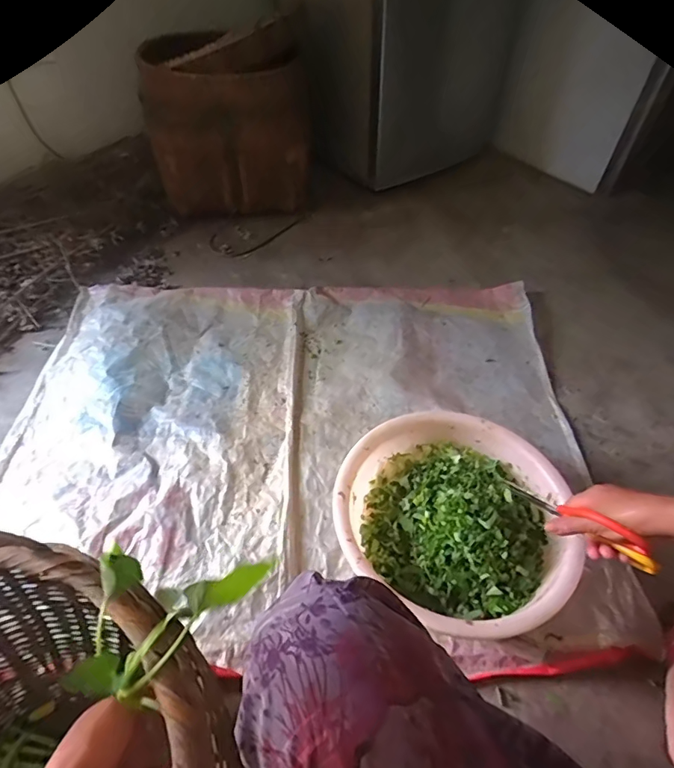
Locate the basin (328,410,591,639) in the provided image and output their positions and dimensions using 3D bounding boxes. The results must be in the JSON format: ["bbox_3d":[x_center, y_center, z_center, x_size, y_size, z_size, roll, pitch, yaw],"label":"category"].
[{"bbox_3d":[0.176,0.209,0.739,0.345,0.111,0.338,1,50,-1],"label":"basin"}]

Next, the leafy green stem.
[{"bbox_3d":[-0.141,0.187,0.374,0.151,0.060,0.108,7,54,3],"label":"leafy green stem"}]

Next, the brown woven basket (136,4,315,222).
[{"bbox_3d":[-0.305,-0.756,1.300,0.426,0.449,0.285,-11,51,-10],"label":"brown woven basket"}]

